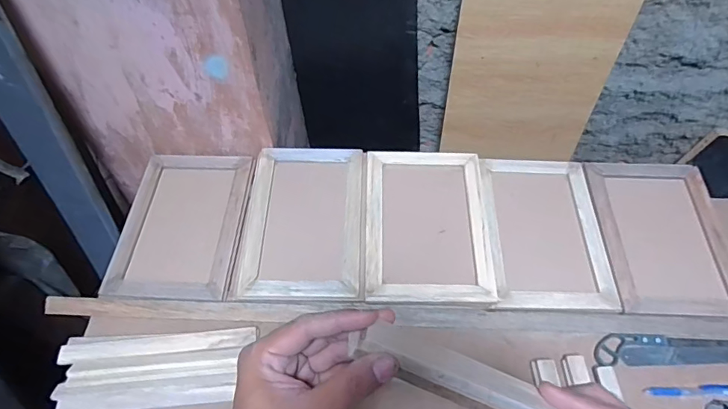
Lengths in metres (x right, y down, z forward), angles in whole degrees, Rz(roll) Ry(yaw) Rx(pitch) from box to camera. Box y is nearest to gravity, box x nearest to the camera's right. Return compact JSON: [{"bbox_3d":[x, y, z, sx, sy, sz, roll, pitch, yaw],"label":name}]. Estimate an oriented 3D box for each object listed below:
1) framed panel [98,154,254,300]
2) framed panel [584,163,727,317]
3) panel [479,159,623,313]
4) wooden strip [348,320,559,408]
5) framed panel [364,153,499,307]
[{"bbox_3d":[-0.328,0.029,0.830,0.210,0.026,0.296,1,56,1],"label":"framed panel"},{"bbox_3d":[0.532,0.050,0.809,0.220,0.013,0.302,2,56,2],"label":"framed panel"},{"bbox_3d":[0.317,0.038,0.809,0.202,0.018,0.301,3,56,2],"label":"panel"},{"bbox_3d":[0.067,0.120,0.318,0.152,0.015,0.036,27,57,-7],"label":"wooden strip"},{"bbox_3d":[0.109,0.033,0.805,0.209,0.028,0.298,1,56,1],"label":"framed panel"}]

